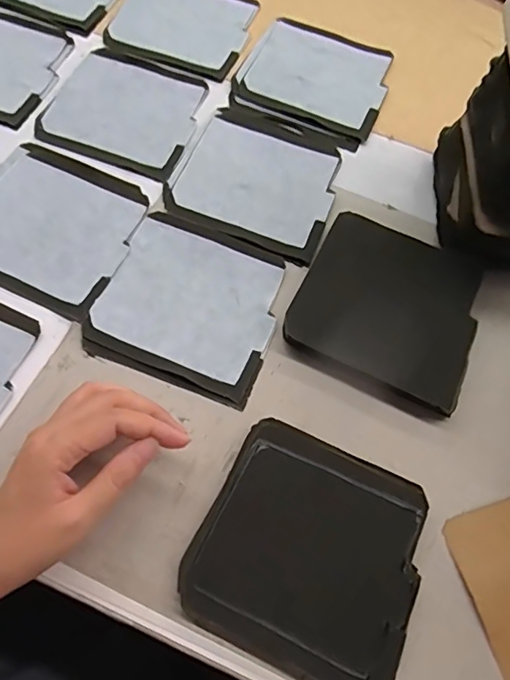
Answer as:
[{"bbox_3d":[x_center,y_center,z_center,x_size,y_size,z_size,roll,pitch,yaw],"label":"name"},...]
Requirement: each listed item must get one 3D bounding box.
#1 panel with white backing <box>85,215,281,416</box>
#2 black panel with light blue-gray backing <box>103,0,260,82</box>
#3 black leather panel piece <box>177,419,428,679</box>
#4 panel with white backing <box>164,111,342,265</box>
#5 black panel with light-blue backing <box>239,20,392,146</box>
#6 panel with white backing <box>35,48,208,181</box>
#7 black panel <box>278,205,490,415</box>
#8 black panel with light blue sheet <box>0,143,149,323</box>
[{"bbox_3d":[-0.050,-0.031,0.410,0.134,0.004,0.133,19,67,5],"label":"panel with white backing"},{"bbox_3d":[-0.073,-0.332,0.537,0.135,0.009,0.116,21,67,6],"label":"black panel with light blue-gray backing"},{"bbox_3d":[0.037,0.134,0.338,0.137,0.011,0.134,23,67,7],"label":"black leather panel piece"},{"bbox_3d":[0.004,-0.144,0.465,0.139,0.009,0.133,22,67,7],"label":"panel with white backing"},{"bbox_3d":[0.061,-0.266,0.516,0.137,0.009,0.119,19,67,5],"label":"black panel with light-blue backing"},{"bbox_3d":[-0.122,-0.219,0.491,0.134,0.009,0.129,19,67,5],"label":"panel with white backing"},{"bbox_3d":[0.107,-0.028,0.411,0.135,0.017,0.130,25,67,8],"label":"black panel"},{"bbox_3d":[-0.169,-0.097,0.432,0.139,0.010,0.130,25,68,8],"label":"black panel with light blue sheet"}]

